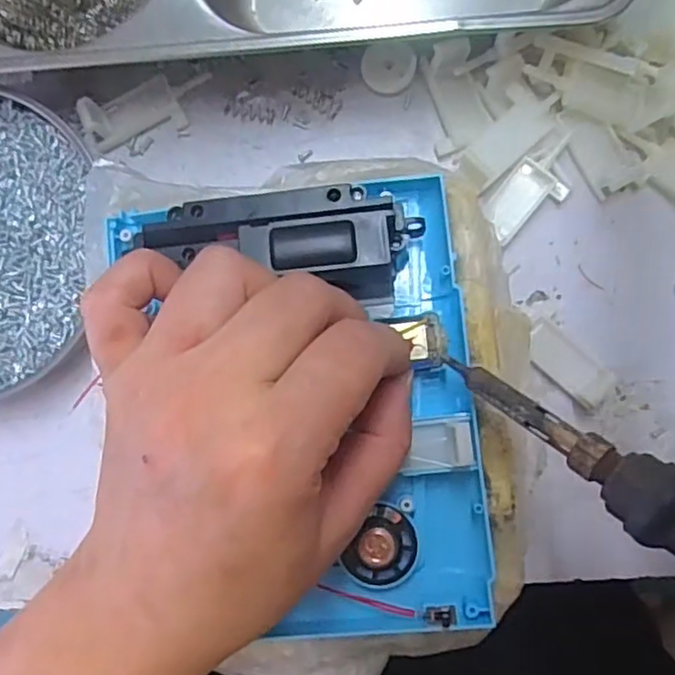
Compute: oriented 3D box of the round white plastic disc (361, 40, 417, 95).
[{"bbox_3d":[0.022,-0.116,0.276,0.023,0.004,0.021,2,101,13],"label":"round white plastic disc"}]

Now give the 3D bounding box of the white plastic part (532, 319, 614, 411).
[{"bbox_3d":[0.095,0.011,0.265,0.038,0.008,0.017,42,93,5],"label":"white plastic part"}]

